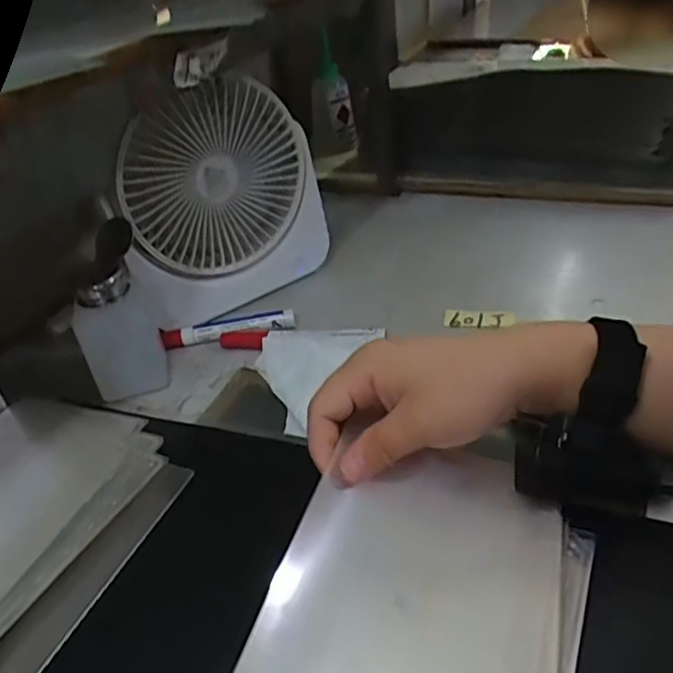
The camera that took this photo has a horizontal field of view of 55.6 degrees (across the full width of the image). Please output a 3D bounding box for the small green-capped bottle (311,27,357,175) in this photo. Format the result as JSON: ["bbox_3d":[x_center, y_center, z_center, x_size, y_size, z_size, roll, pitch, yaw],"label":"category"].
[{"bbox_3d":[-0.006,-0.304,0.846,0.058,0.169,0.050,-11,34,-1],"label":"small green-capped bottle"}]

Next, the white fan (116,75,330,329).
[{"bbox_3d":[-0.096,-0.110,0.542,0.182,0.180,0.054,-21,37,-18],"label":"white fan"}]

